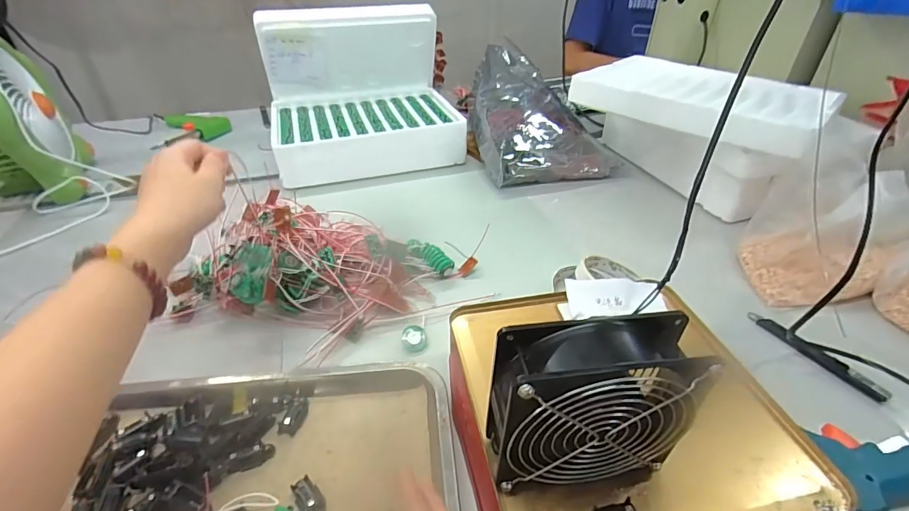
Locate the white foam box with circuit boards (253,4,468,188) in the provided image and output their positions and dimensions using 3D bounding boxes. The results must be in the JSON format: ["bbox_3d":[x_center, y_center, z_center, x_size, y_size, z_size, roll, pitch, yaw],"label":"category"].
[{"bbox_3d":[-0.177,-0.316,0.818,0.342,0.228,0.262,-11,39,-15],"label":"white foam box with circuit boards"}]

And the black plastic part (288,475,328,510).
[{"bbox_3d":[-0.114,0.190,0.327,0.024,0.018,0.034,-29,46,-33],"label":"black plastic part"}]

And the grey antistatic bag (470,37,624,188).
[{"bbox_3d":[0.169,-0.289,0.856,0.259,0.147,0.387,-1,38,-2],"label":"grey antistatic bag"}]

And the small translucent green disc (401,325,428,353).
[{"bbox_3d":[-0.044,0.091,0.466,0.027,0.013,0.031,0,38,-1],"label":"small translucent green disc"}]

